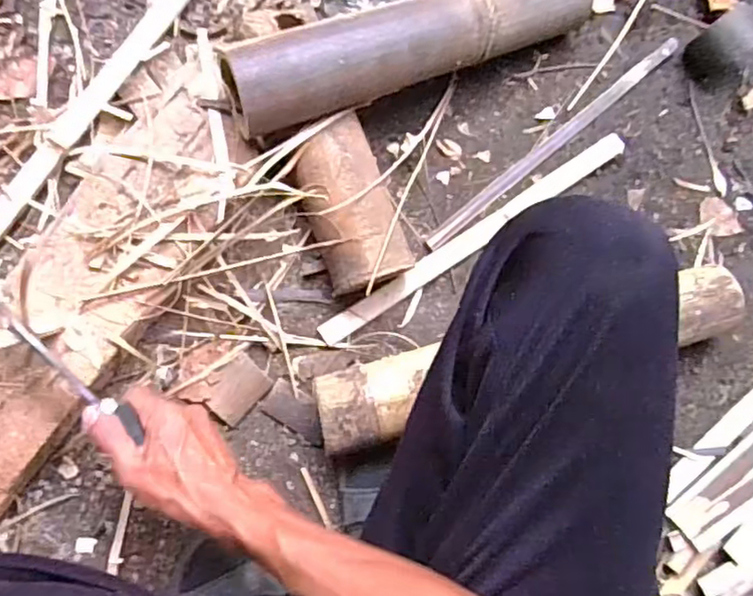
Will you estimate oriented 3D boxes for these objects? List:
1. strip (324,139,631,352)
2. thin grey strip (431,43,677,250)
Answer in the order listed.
[{"bbox_3d":[0.107,-0.067,0.668,0.387,0.012,0.026,-33,89,-9],"label":"strip"},{"bbox_3d":[0.201,-0.176,0.698,0.373,0.007,0.019,-39,90,-9],"label":"thin grey strip"}]

